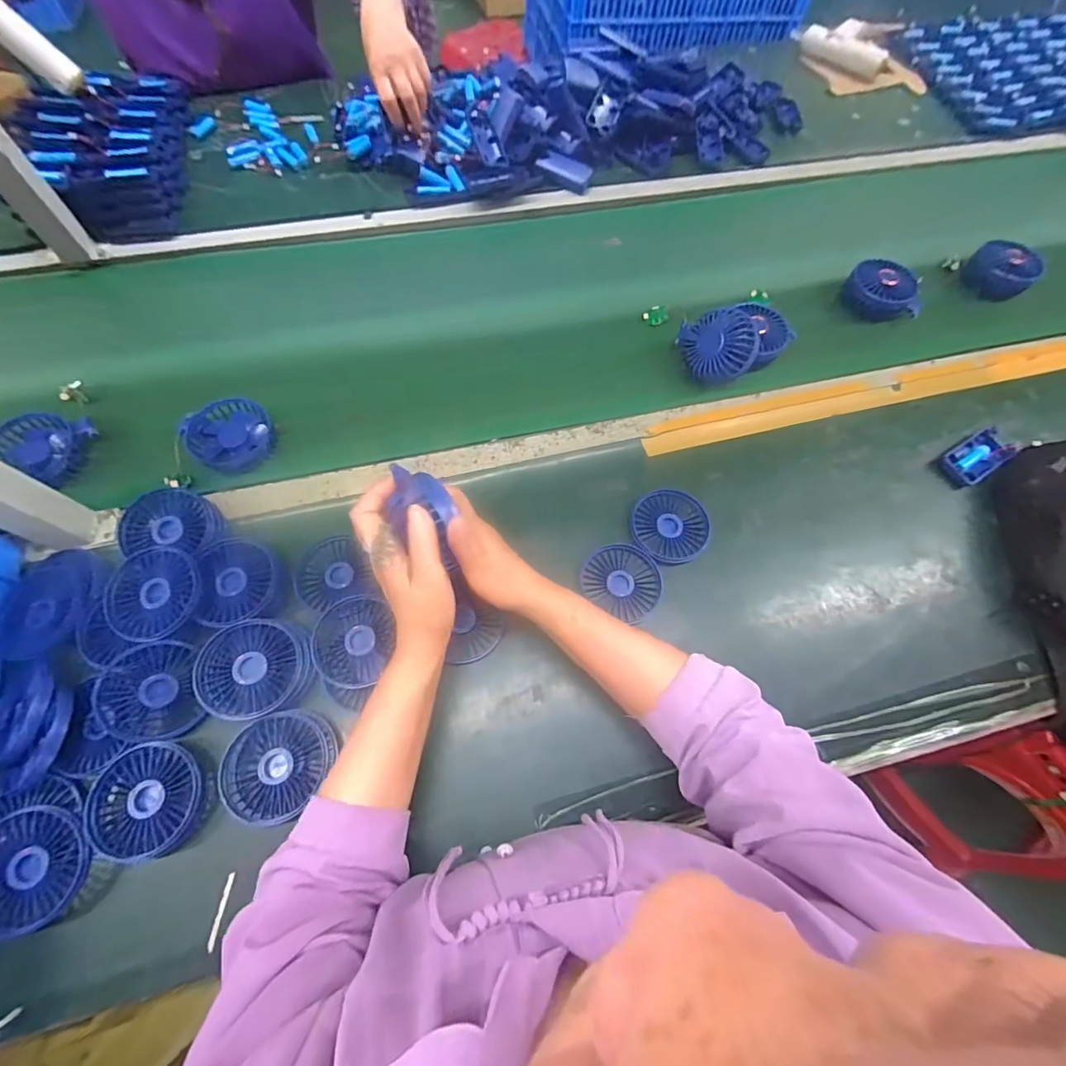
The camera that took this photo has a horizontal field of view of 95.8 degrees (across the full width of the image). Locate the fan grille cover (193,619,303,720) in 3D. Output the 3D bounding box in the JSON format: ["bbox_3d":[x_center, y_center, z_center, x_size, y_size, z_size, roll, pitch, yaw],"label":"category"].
[{"bbox_3d":[-0.268,0.128,0.456,0.088,0.023,0.085,-12,67,-7],"label":"fan grille cover"}]

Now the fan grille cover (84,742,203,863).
[{"bbox_3d":[-0.343,0.236,0.424,0.085,0.022,0.090,-10,67,-7],"label":"fan grille cover"}]

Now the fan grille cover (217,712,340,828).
[{"bbox_3d":[-0.235,0.212,0.442,0.086,0.016,0.093,34,62,-13],"label":"fan grille cover"}]

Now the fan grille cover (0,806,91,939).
[{"bbox_3d":[-0.416,0.276,0.394,0.078,0.015,0.087,4,70,-22],"label":"fan grille cover"}]

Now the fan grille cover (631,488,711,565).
[{"bbox_3d":[0.156,-0.008,0.554,0.086,0.023,0.083,39,75,11],"label":"fan grille cover"}]

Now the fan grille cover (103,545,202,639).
[{"bbox_3d":[-0.367,0.058,0.464,0.077,0.009,0.088,-15,75,-20],"label":"fan grille cover"}]

